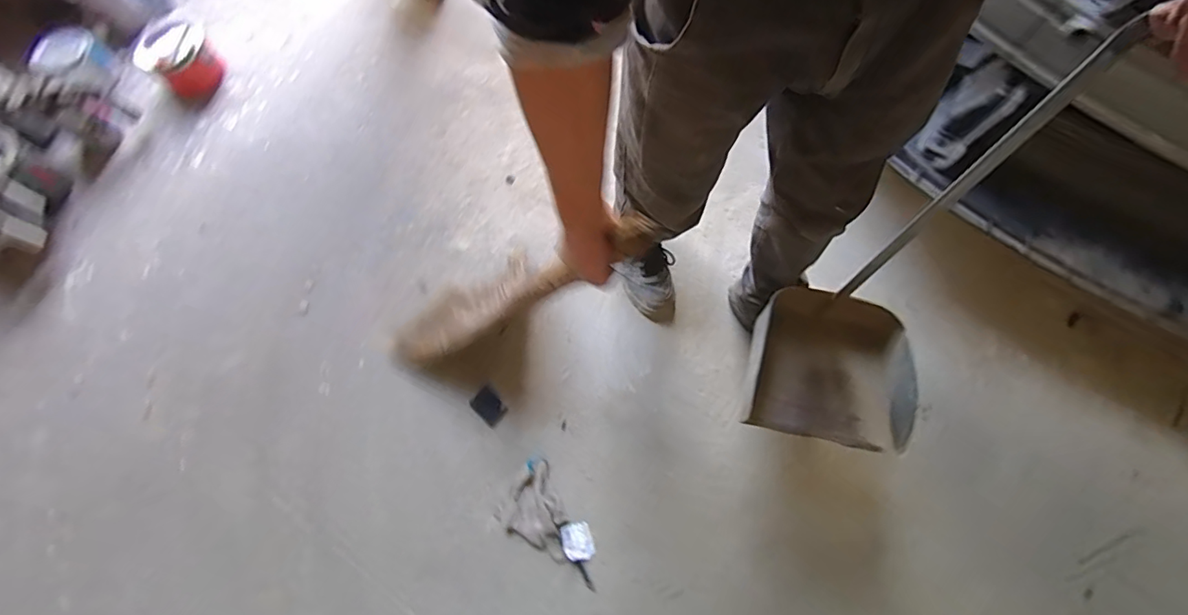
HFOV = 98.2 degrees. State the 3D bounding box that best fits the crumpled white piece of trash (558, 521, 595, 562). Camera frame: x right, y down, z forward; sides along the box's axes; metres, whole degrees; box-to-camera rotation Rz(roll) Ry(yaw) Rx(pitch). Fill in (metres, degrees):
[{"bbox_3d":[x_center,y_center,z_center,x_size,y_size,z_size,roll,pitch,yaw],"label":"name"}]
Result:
[{"bbox_3d":[-0.034,0.469,1.034,0.060,0.025,0.072,-19,74,-6],"label":"crumpled white piece of trash"}]

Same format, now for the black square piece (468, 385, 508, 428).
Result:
[{"bbox_3d":[-0.229,0.213,1.113,0.075,0.004,0.052,42,77,11],"label":"black square piece"}]

